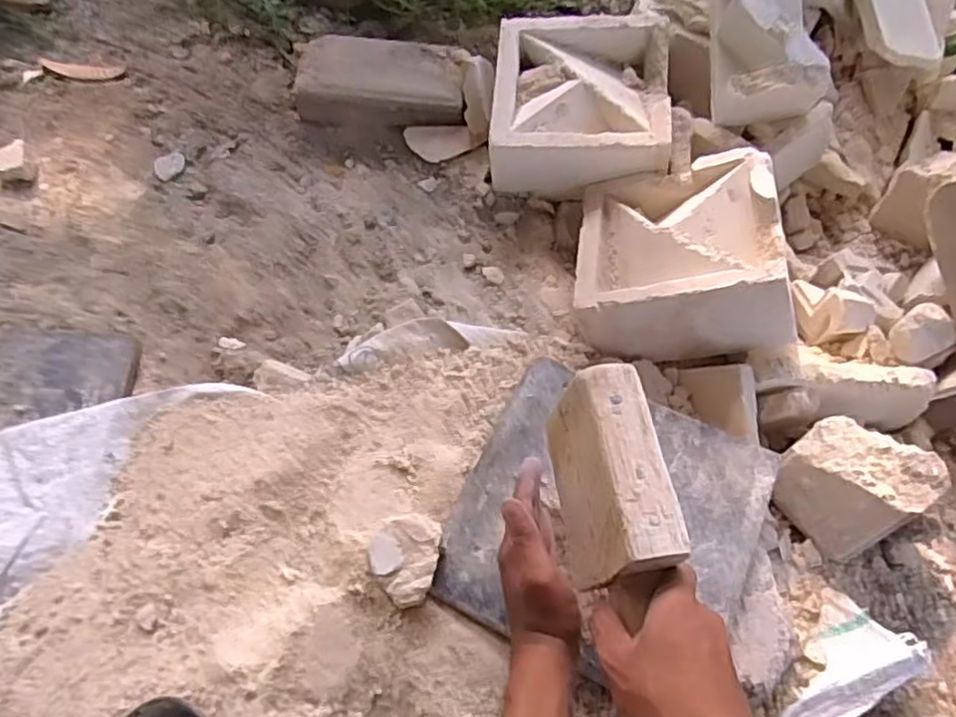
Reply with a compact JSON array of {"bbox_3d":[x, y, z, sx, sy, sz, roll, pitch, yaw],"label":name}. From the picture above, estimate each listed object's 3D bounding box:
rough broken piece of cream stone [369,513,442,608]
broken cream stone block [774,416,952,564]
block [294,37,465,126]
[{"bbox_3d":[-0.060,0.164,0.571,0.054,0.033,0.067,8,63,2],"label":"rough broken piece of cream stone"},{"bbox_3d":[0.336,0.116,0.651,0.101,0.094,0.105,-37,70,-18],"label":"broken cream stone block"},{"bbox_3d":[-0.121,-0.347,0.902,0.212,0.066,0.115,7,63,1],"label":"block"}]

